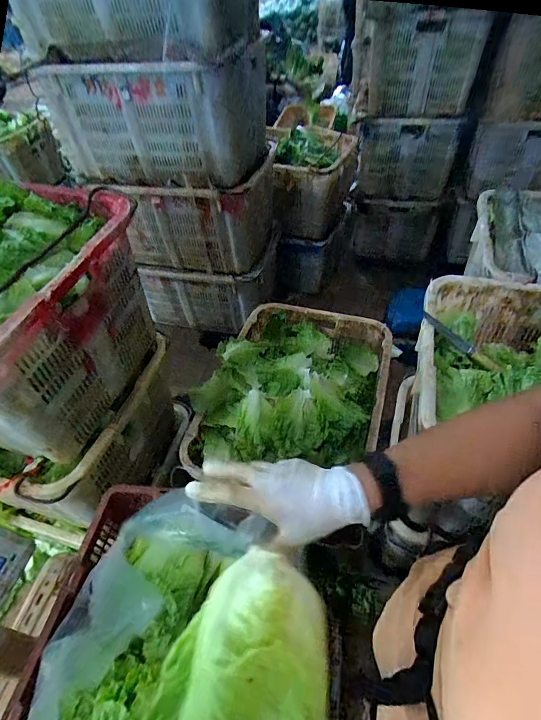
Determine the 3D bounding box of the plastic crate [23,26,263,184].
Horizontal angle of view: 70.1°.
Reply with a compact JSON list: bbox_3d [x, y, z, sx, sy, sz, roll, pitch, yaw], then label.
[{"bbox_3d":[-0.332,-0.835,1.295,0.598,0.322,0.467,9,49,12],"label":"plastic crate"}]

